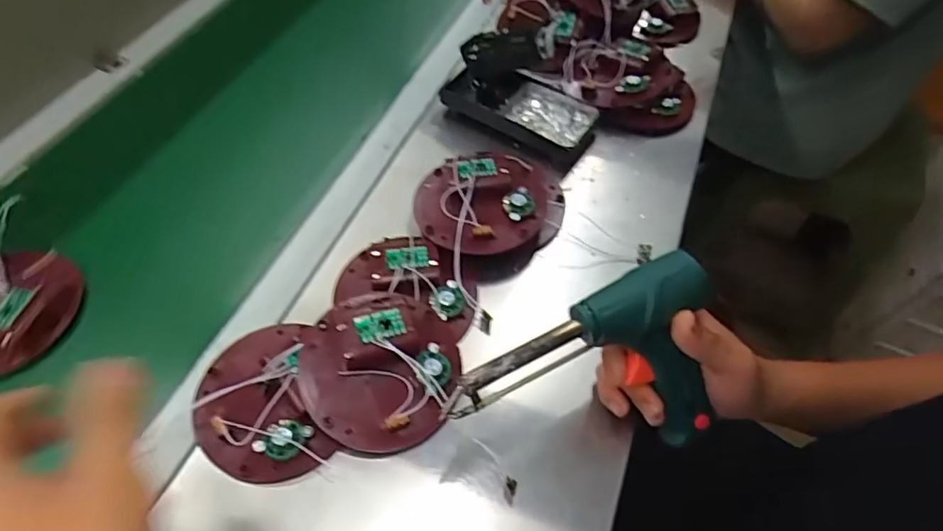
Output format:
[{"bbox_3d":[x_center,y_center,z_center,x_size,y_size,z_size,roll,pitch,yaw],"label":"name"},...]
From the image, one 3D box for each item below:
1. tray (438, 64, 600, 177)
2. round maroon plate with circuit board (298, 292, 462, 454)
[{"bbox_3d":[0.054,-0.178,0.608,0.175,0.032,0.092,33,60,20],"label":"tray"},{"bbox_3d":[-0.067,0.075,0.414,0.112,0.042,0.122,4,72,-13],"label":"round maroon plate with circuit board"}]

